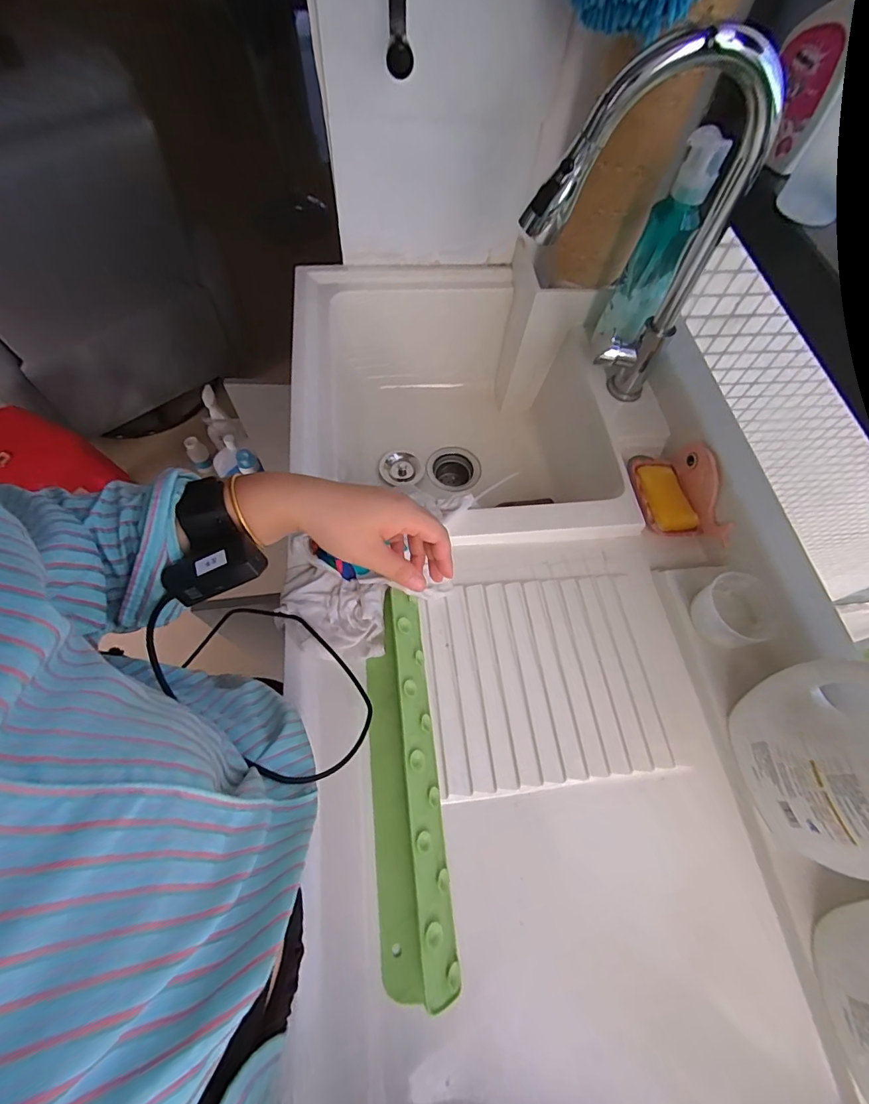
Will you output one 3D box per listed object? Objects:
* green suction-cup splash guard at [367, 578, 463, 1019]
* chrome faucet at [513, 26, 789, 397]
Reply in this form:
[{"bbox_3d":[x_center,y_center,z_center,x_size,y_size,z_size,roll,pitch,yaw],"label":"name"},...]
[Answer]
[{"bbox_3d":[-0.033,0.222,0.470,0.071,0.043,0.363,-6,64,-5],"label":"green suction-cup splash guard"},{"bbox_3d":[0.225,-0.353,0.564,0.245,0.379,0.075,-9,65,-7],"label":"chrome faucet"}]

